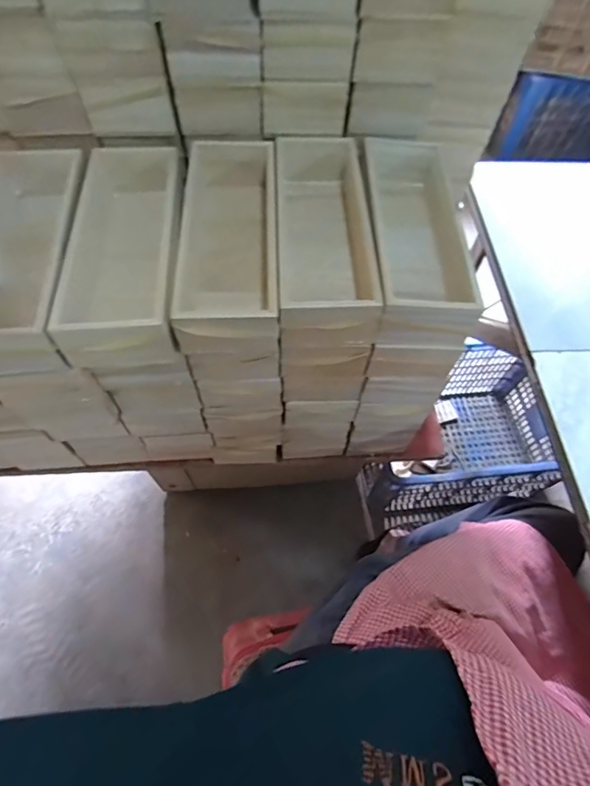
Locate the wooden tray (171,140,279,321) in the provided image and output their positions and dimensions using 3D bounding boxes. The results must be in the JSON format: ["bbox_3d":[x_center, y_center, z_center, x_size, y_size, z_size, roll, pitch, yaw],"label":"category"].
[{"bbox_3d":[-0.074,-0.176,0.519,0.101,0.077,0.274,-1,61,-3],"label":"wooden tray"}]

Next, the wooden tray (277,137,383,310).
[{"bbox_3d":[0.031,-0.198,0.522,0.104,0.059,0.292,-1,61,-3],"label":"wooden tray"}]

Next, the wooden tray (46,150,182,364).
[{"bbox_3d":[-0.187,-0.159,0.504,0.119,0.083,0.281,-3,61,-4],"label":"wooden tray"}]

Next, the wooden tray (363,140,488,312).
[{"bbox_3d":[0.136,-0.197,0.534,0.097,0.069,0.295,1,61,-2],"label":"wooden tray"}]

